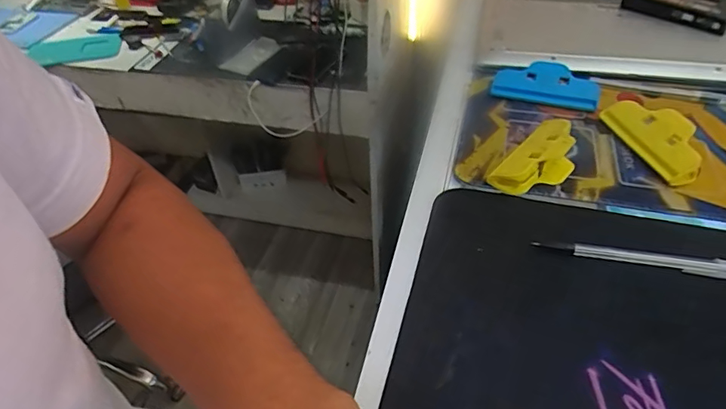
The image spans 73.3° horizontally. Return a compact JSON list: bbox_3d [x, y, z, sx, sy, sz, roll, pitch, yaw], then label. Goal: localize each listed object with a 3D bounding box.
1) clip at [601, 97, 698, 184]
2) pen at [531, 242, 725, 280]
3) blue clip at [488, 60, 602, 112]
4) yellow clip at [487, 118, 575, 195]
[{"bbox_3d":[0.249,-0.060,0.414,0.039,0.028,0.096,-12,44,-8],"label":"clip"},{"bbox_3d":[0.196,0.036,0.330,0.150,0.008,0.012,9,45,13],"label":"pen"},{"bbox_3d":[0.180,-0.119,0.484,0.099,0.027,0.041,12,46,17],"label":"blue clip"},{"bbox_3d":[0.148,-0.042,0.399,0.044,0.024,0.099,28,52,30],"label":"yellow clip"}]

